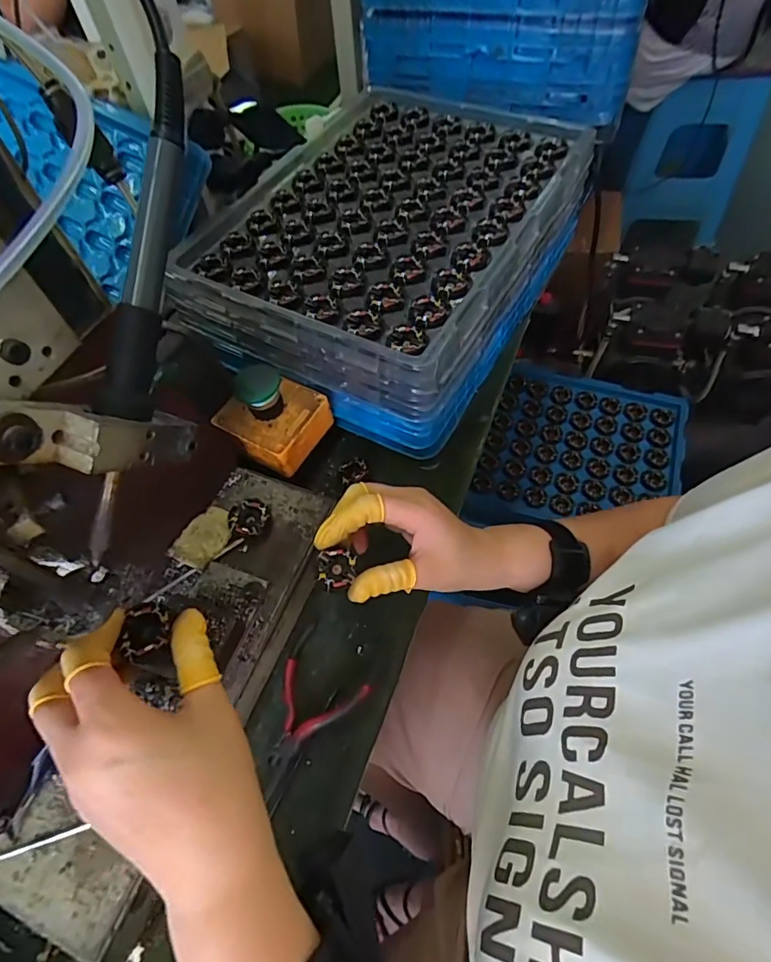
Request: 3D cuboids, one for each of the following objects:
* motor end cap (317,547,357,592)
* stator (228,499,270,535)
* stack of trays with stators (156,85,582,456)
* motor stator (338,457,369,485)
[{"bbox_3d":[-0.032,0.059,0.333,0.024,0.009,0.026,-1,59,2],"label":"motor end cap"},{"bbox_3d":[-0.103,0.029,0.380,0.028,0.013,0.027,-1,59,2],"label":"stator"},{"bbox_3d":[0.004,-0.241,0.509,0.289,0.098,0.372,26,64,17],"label":"stack of trays with stators"},{"bbox_3d":[-0.029,-0.011,0.451,0.024,0.010,0.028,-13,60,-5],"label":"motor stator"}]

